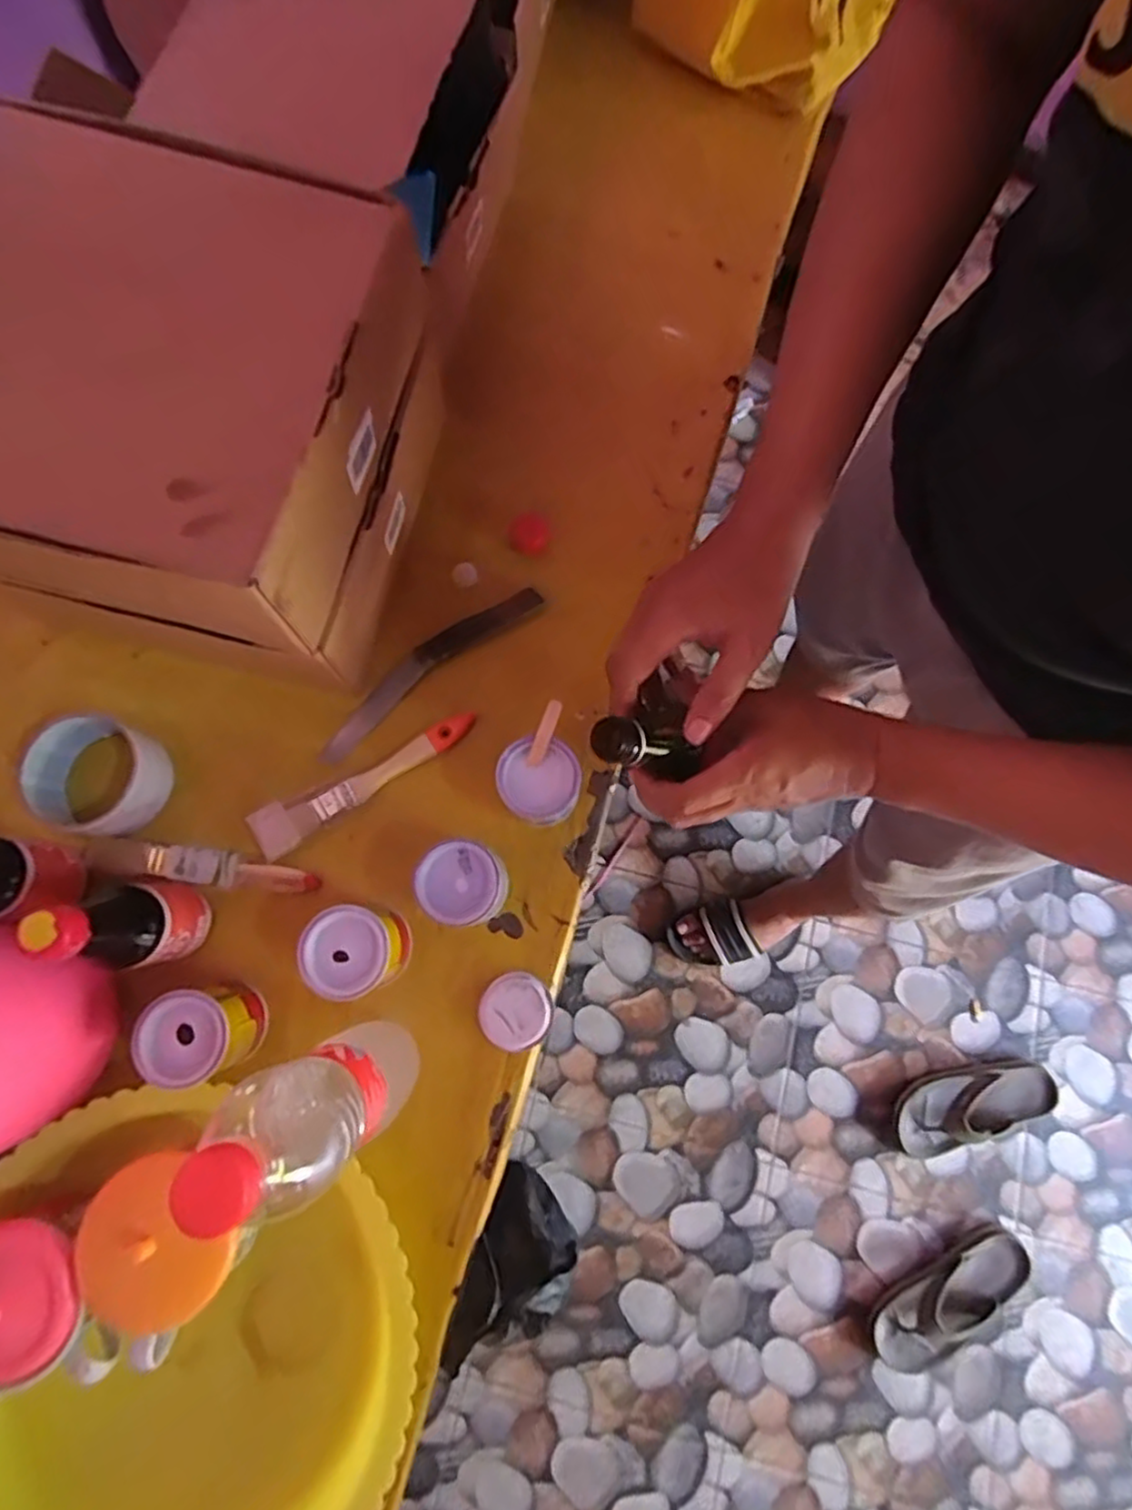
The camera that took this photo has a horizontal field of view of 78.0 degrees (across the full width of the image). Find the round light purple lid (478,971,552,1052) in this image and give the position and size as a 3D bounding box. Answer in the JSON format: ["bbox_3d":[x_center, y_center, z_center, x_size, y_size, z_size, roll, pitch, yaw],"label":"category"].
[{"bbox_3d":[-0.036,0.179,0.489,0.050,0.011,0.049,0,78,-1],"label":"round light purple lid"}]

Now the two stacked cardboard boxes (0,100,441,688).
[{"bbox_3d":[-0.247,-0.209,0.468,0.259,0.207,0.255,12,78,2],"label":"two stacked cardboard boxes"}]

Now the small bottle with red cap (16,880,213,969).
[{"bbox_3d":[-0.277,0.103,0.433,0.051,0.138,0.050,0,78,-1],"label":"small bottle with red cap"}]

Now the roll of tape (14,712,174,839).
[{"bbox_3d":[-0.334,0.016,0.502,0.097,0.041,0.080,10,78,2],"label":"roll of tape"}]

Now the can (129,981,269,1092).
[{"bbox_3d":[-0.236,0.181,0.456,0.057,0.060,0.055,0,78,-1],"label":"can"}]

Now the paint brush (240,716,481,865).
[{"bbox_3d":[-0.149,0.015,0.520,0.177,0.008,0.034,-32,80,-7],"label":"paint brush"}]

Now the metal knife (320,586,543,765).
[{"bbox_3d":[-0.108,-0.069,0.541,0.205,0.013,0.032,-40,81,-9],"label":"metal knife"}]

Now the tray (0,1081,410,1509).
[{"bbox_3d":[-0.247,0.366,0.427,0.296,0.060,0.301,-5,78,-2],"label":"tray"}]

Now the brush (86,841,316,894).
[{"bbox_3d":[-0.265,0.081,0.508,0.166,0.009,0.025,6,78,1],"label":"brush"}]

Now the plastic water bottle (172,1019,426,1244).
[{"bbox_3d":[-0.125,0.183,0.375,0.058,0.229,0.061,-30,80,-7],"label":"plastic water bottle"}]

